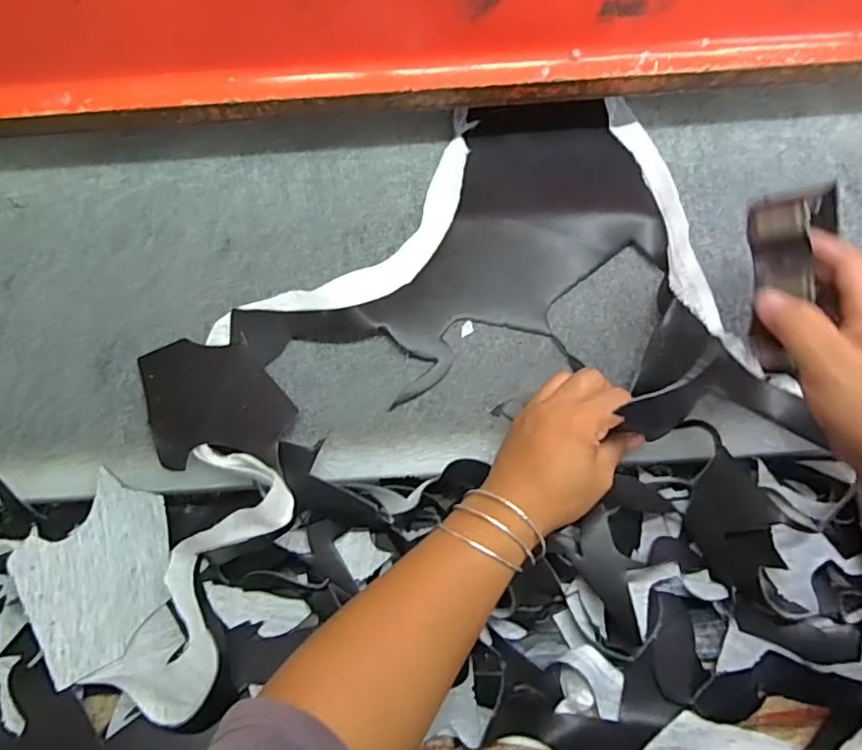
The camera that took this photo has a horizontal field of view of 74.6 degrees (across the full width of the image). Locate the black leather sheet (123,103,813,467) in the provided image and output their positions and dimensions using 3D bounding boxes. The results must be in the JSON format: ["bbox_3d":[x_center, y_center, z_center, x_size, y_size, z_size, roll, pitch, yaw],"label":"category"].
[{"bbox_3d":[0.022,-0.099,0.468,0.487,0.036,0.306,-2,74,-1],"label":"black leather sheet"}]

